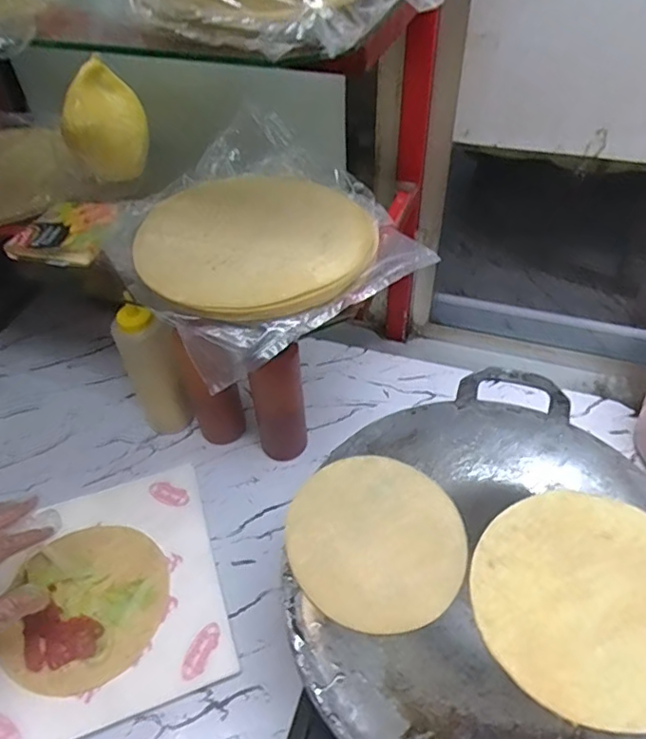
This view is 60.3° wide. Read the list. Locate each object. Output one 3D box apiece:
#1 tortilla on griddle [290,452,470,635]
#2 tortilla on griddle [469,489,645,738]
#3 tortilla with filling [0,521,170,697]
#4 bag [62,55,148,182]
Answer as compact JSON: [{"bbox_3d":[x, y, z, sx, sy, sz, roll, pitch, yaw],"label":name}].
[{"bbox_3d":[0.047,0.145,0.484,0.150,0.004,0.150,3,52,-4],"label":"tortilla on griddle"},{"bbox_3d":[0.213,0.181,0.441,0.174,0.009,0.177,-6,47,7],"label":"tortilla on griddle"},{"bbox_3d":[-0.240,0.237,0.573,0.150,0.016,0.169,-2,46,-4],"label":"tortilla with filling"},{"bbox_3d":[-0.251,-0.278,0.644,0.092,0.102,0.113,-14,48,-15],"label":"bag"}]

